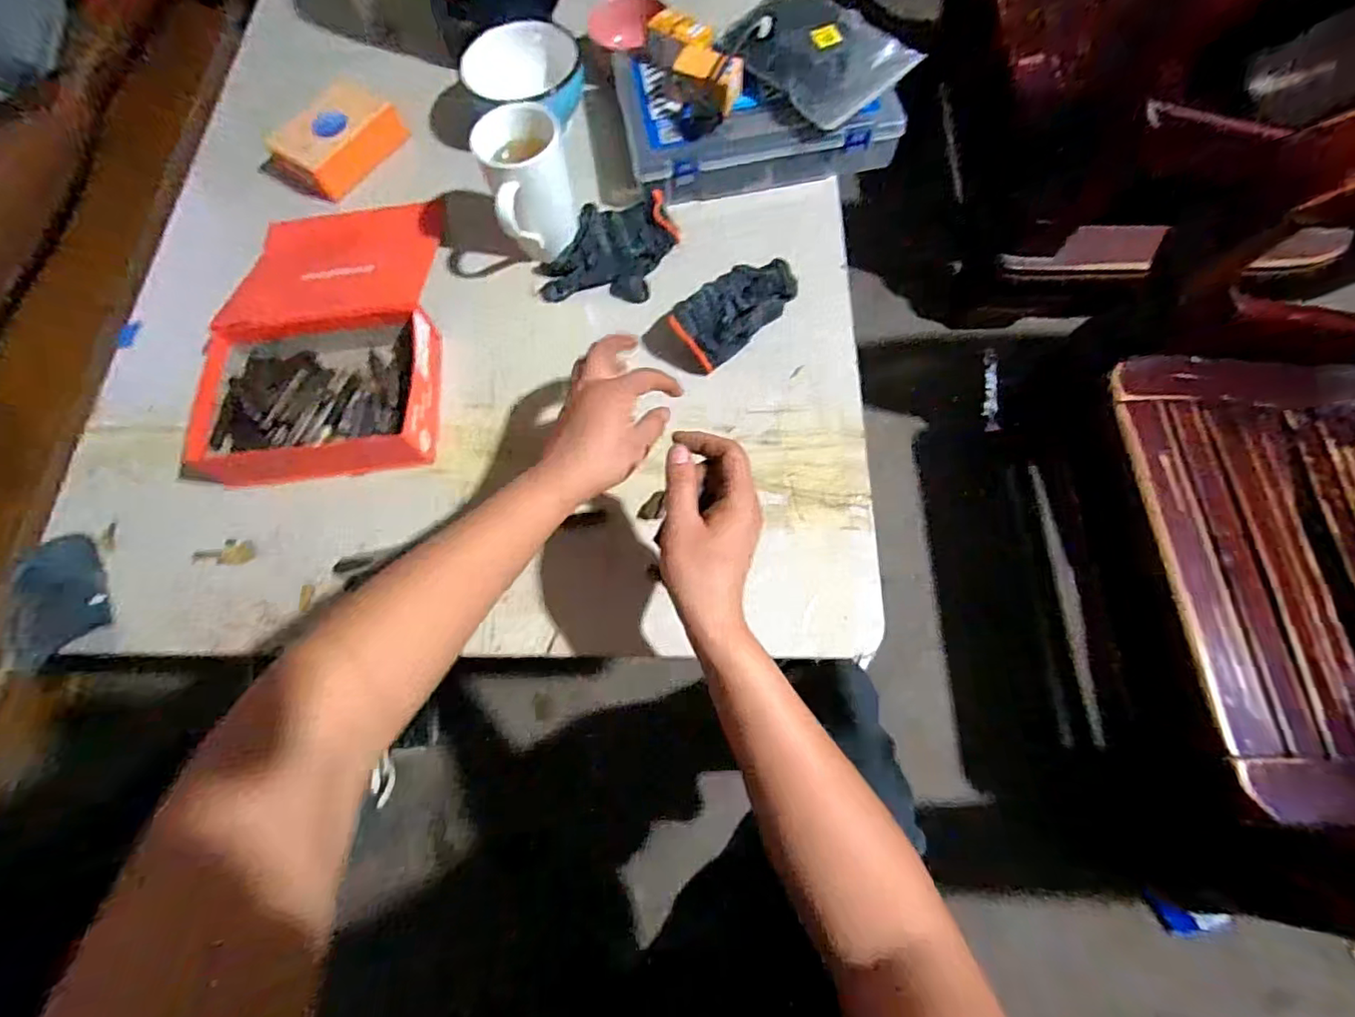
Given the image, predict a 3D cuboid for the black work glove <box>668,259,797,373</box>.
[{"bbox_3d":[0.063,-0.203,0.571,0.074,0.033,0.144,41,78,14],"label":"black work glove"}]

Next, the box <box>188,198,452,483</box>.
[{"bbox_3d":[-0.358,-0.191,0.587,0.220,0.042,0.333,-6,72,0],"label":"box"}]

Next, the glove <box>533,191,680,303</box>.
[{"bbox_3d":[-0.075,-0.278,0.623,0.144,0.039,0.128,8,72,5],"label":"glove"}]

